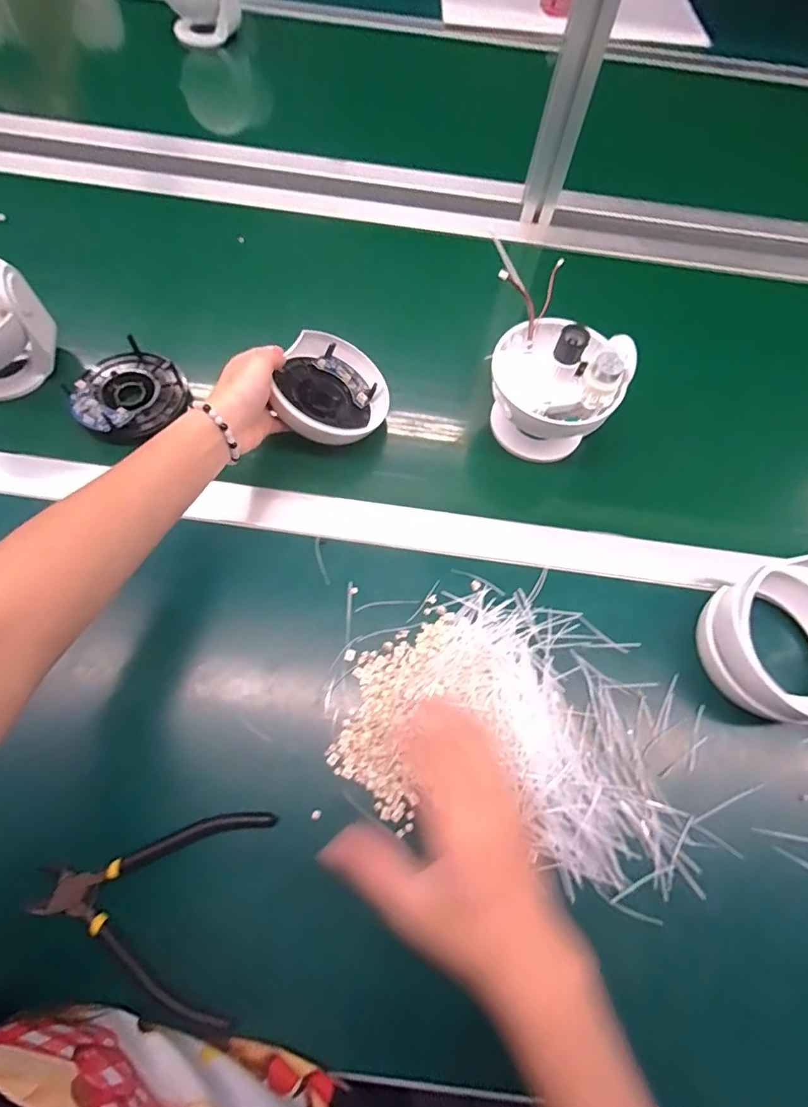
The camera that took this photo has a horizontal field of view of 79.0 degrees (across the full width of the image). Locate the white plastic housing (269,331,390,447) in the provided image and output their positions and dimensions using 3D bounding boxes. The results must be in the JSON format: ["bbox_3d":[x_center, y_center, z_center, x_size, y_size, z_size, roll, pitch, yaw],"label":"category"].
[{"bbox_3d":[-0.070,-0.157,0.465,0.110,0.046,0.114,47,70,-4],"label":"white plastic housing"}]

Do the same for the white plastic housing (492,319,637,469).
[{"bbox_3d":[0.136,-0.155,0.446,0.113,0.106,0.100,36,69,12],"label":"white plastic housing"}]

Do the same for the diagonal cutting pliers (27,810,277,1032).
[{"bbox_3d":[-0.162,0.220,0.311,0.130,0.016,0.114,8,66,1],"label":"diagonal cutting pliers"}]

